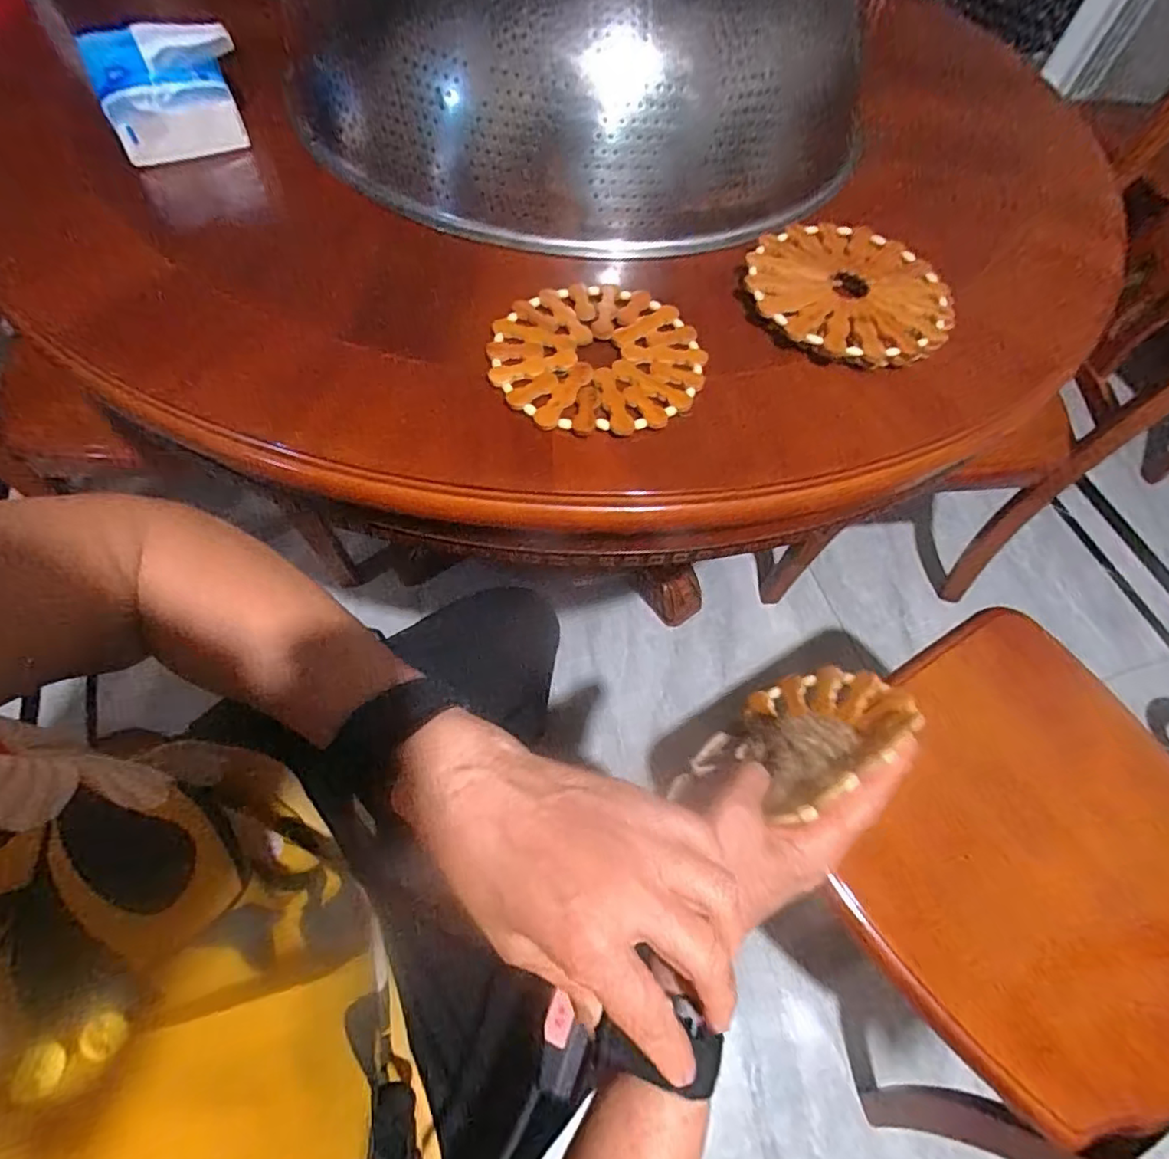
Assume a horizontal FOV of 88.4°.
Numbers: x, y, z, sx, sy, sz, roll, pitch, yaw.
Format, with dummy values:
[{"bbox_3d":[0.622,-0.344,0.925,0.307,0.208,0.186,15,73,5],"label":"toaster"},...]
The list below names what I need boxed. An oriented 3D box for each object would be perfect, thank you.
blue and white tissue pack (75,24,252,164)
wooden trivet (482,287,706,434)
[{"bbox_3d":[-0.375,-0.448,0.547,0.122,0.062,0.118,-25,65,-16],"label":"blue and white tissue pack"},{"bbox_3d":[0.009,-0.172,0.462,0.159,0.010,0.151,1,61,-2],"label":"wooden trivet"}]

